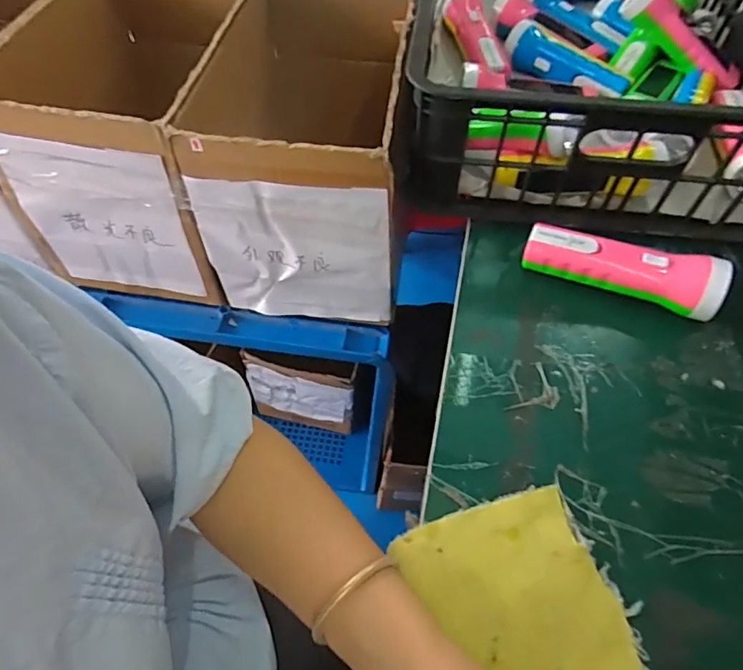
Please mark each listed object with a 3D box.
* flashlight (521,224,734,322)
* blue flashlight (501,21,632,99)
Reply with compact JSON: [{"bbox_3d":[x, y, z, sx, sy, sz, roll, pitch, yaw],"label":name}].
[{"bbox_3d":[0.220,-0.060,0.447,0.164,0.043,0.044,23,58,15],"label":"flashlight"},{"bbox_3d":[0.243,-0.346,0.629,0.154,0.040,0.059,25,59,13],"label":"blue flashlight"}]

